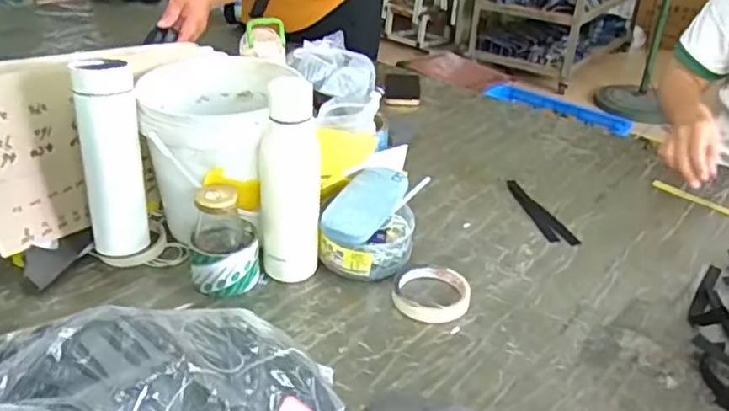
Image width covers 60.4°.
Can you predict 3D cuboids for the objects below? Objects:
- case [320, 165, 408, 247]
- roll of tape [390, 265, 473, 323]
[{"bbox_3d":[0.004,-0.006,0.779,0.061,0.035,0.153,16,34,21],"label":"case"},{"bbox_3d":[0.079,0.103,0.742,0.090,0.015,0.090,1,32,-1],"label":"roll of tape"}]

